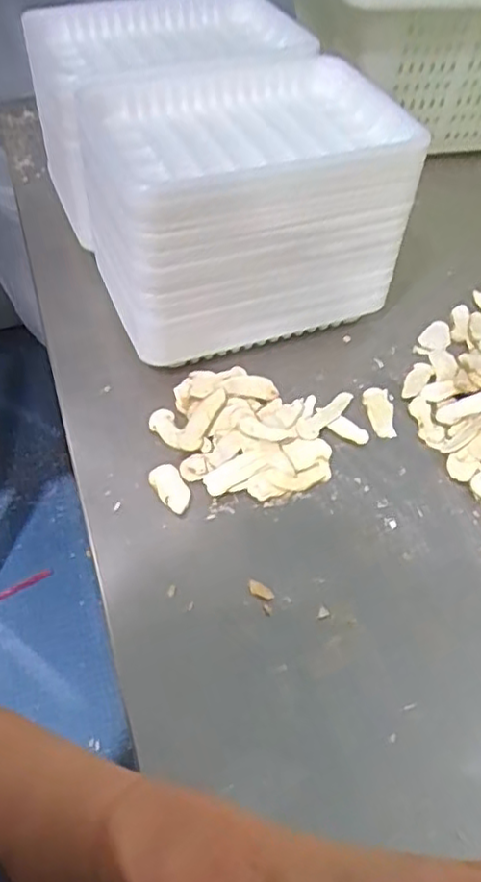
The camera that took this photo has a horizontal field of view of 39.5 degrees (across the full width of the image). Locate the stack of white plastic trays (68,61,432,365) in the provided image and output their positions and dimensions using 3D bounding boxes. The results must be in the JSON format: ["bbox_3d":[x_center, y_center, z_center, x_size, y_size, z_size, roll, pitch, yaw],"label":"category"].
[{"bbox_3d":[-0.001,-0.193,0.566,0.234,0.167,0.175,-17,55,-16],"label":"stack of white plastic trays"}]

